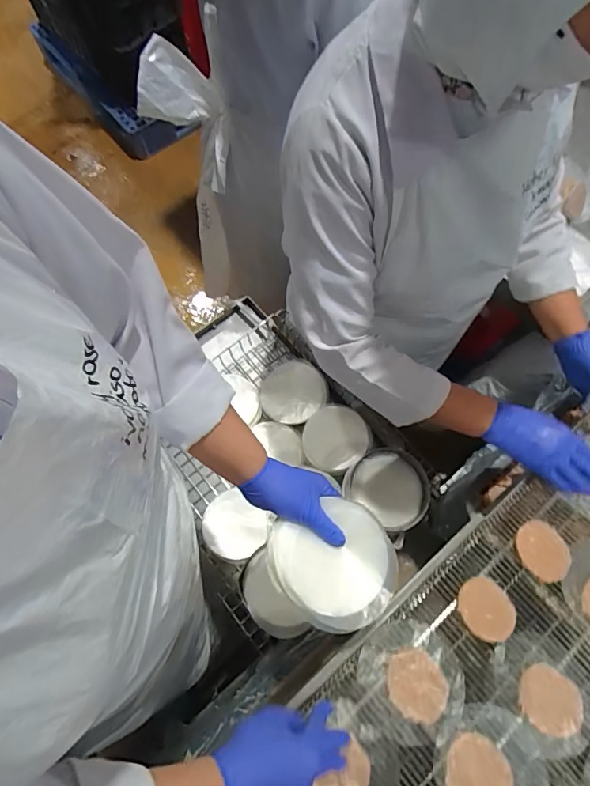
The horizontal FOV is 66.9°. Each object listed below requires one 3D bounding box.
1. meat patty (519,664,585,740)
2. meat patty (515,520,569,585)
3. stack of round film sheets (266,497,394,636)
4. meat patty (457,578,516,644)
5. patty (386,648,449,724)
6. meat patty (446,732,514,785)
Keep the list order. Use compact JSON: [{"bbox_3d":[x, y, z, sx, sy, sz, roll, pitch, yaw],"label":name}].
[{"bbox_3d":[0.296,0.355,0.514,0.069,0.006,0.063,-1,69,1],"label":"meat patty"},{"bbox_3d":[0.325,0.207,0.586,0.065,0.006,0.071,-1,69,1],"label":"meat patty"},{"bbox_3d":[0.046,0.189,0.491,0.131,0.028,0.127,-26,71,-8],"label":"stack of round film sheets"},{"bbox_3d":[0.238,0.269,0.555,0.063,0.011,0.068,-1,69,1],"label":"meat patty"},{"bbox_3d":[0.140,0.338,0.516,0.071,0.006,0.064,37,75,14],"label":"patty"},{"bbox_3d":[0.199,0.412,0.481,0.069,0.004,0.066,13,70,6],"label":"meat patty"}]

